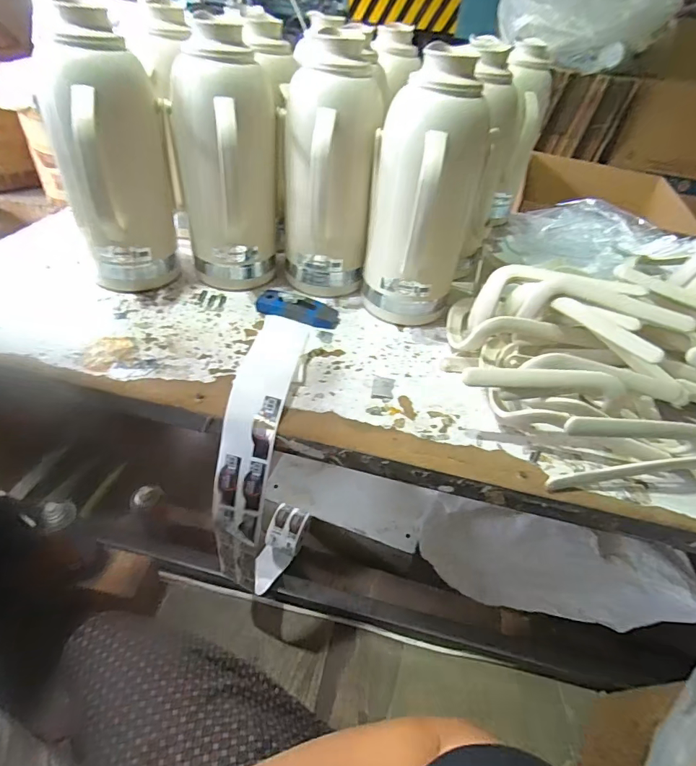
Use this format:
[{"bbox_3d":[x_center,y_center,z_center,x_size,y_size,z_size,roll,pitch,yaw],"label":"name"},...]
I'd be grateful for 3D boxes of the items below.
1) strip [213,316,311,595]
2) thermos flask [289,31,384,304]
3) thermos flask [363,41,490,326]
[{"bbox_3d":[-0.140,0.119,0.657,0.083,0.436,0.174,13,5,8],"label":"strip"},{"bbox_3d":[-0.030,-0.326,0.719,0.137,0.355,0.145,-7,44,-14],"label":"thermos flask"},{"bbox_3d":[0.118,-0.270,0.676,0.133,0.358,0.149,-18,48,-24],"label":"thermos flask"}]

